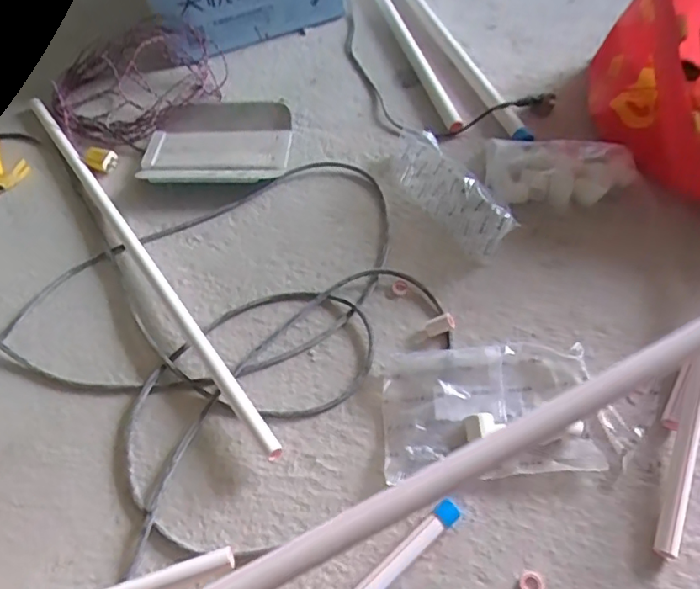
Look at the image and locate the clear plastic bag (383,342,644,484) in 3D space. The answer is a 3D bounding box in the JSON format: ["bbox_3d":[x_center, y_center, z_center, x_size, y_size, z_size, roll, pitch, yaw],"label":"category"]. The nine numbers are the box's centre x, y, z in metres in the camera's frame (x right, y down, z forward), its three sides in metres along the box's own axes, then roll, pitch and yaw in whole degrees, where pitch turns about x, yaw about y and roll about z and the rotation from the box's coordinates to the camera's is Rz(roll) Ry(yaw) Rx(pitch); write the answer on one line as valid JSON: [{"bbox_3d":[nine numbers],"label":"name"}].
[{"bbox_3d":[0.168,0.125,0.611,0.260,0.034,0.147,-4,53,0],"label":"clear plastic bag"}]

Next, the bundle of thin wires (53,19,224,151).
[{"bbox_3d":[-0.382,-0.394,0.976,0.301,0.078,0.289,-27,57,-16],"label":"bundle of thin wires"}]

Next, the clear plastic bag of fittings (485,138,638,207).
[{"bbox_3d":[0.311,-0.181,0.806,0.210,0.037,0.112,7,54,9],"label":"clear plastic bag of fittings"}]

